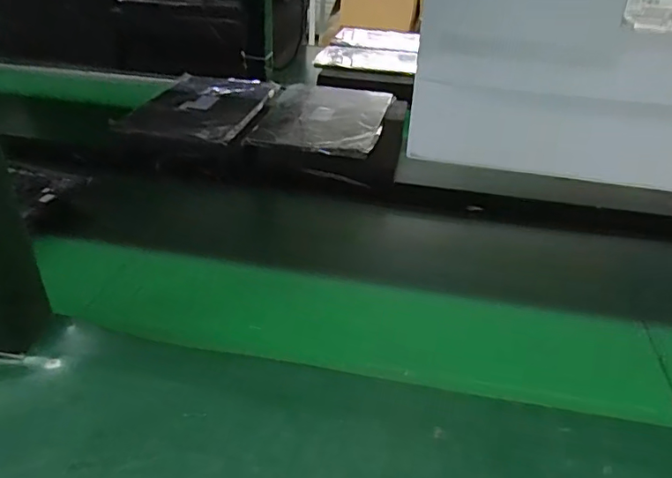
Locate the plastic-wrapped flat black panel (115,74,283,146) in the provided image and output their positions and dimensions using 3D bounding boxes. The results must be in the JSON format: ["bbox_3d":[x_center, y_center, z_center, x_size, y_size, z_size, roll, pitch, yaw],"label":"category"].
[{"bbox_3d":[-0.201,-0.210,0.844,0.175,0.019,0.314,6,33,4],"label":"plastic-wrapped flat black panel"}]

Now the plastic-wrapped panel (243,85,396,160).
[{"bbox_3d":[-0.015,-0.187,0.830,0.179,0.027,0.237,8,33,7],"label":"plastic-wrapped panel"}]

